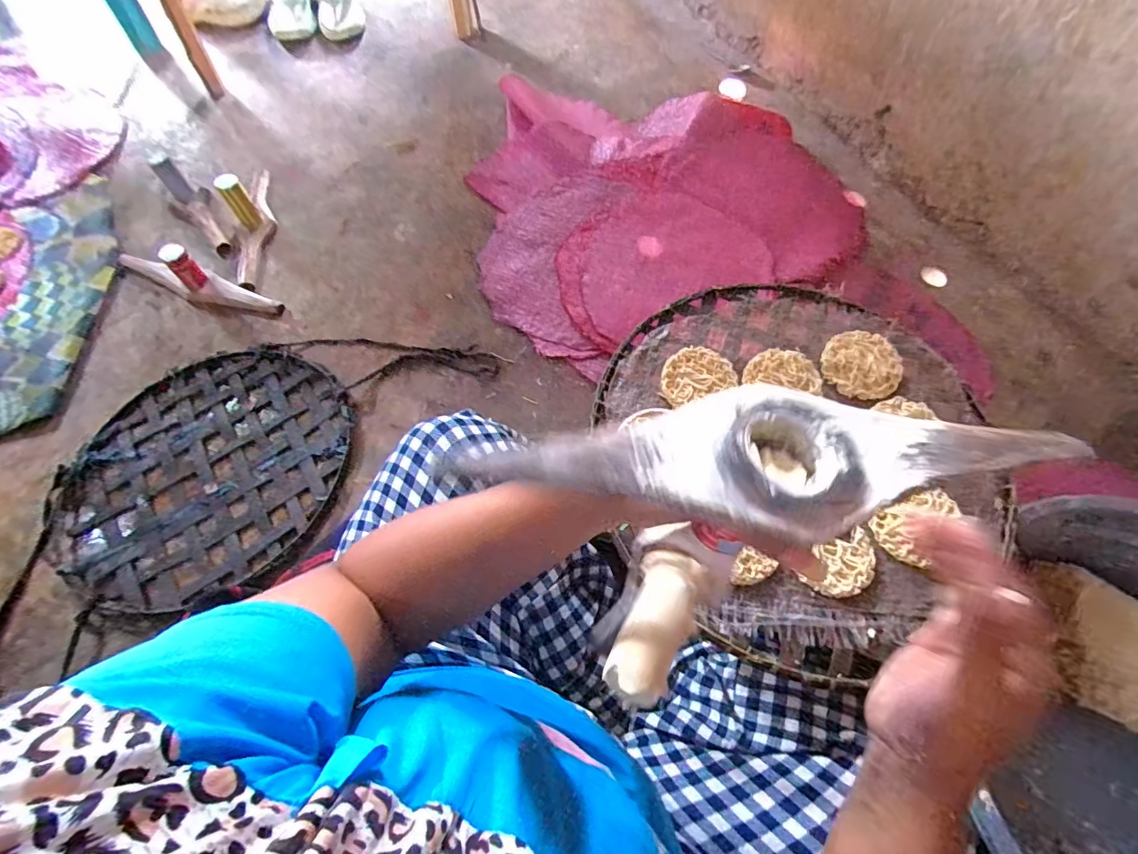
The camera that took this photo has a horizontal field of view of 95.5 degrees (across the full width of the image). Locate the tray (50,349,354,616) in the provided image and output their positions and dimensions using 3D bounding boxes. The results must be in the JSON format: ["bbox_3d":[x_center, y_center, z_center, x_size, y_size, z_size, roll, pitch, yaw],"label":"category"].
[{"bbox_3d":[-0.490,0.056,0.719,0.350,0.037,0.385,11,65,5],"label":"tray"}]

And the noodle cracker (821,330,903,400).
[{"bbox_3d":[0.299,-0.066,0.527,0.072,0.015,0.075,0,63,-1],"label":"noodle cracker"}]

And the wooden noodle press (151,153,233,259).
[{"bbox_3d":[-0.643,-0.375,0.894,0.067,0.093,0.227,-39,71,-17],"label":"wooden noodle press"}]

